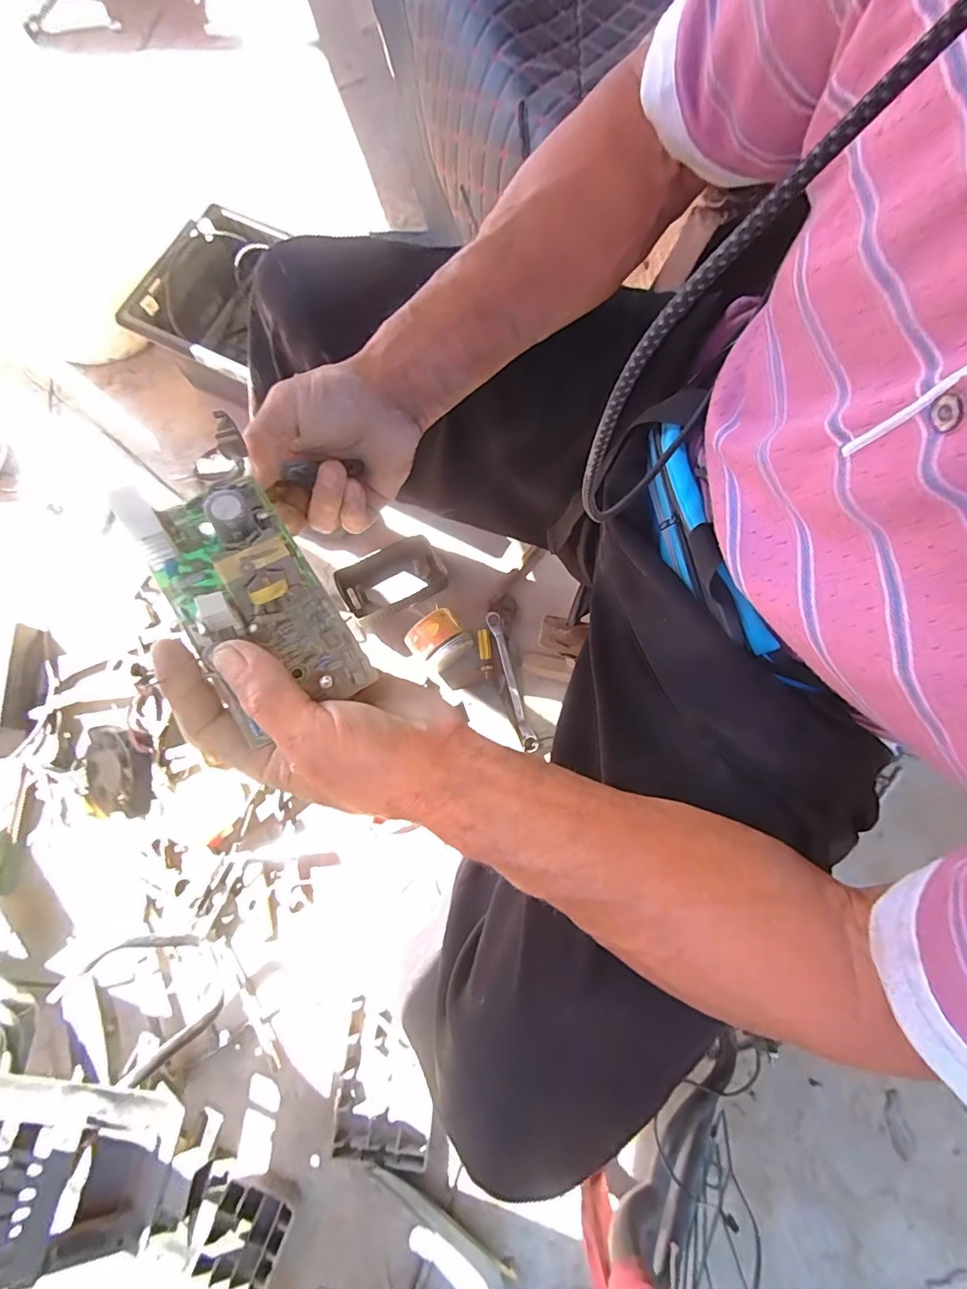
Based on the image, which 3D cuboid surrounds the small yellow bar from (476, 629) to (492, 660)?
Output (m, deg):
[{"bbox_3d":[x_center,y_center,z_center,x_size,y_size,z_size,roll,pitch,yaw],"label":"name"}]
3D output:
[{"bbox_3d":[0.000,-0.001,0.802,0.019,0.011,0.048,-8,79,-3],"label":"small yellow bar"}]

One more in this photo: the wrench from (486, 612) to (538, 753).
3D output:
[{"bbox_3d":[0.044,0.056,0.793,0.022,0.019,0.221,-16,79,-4],"label":"wrench"}]

